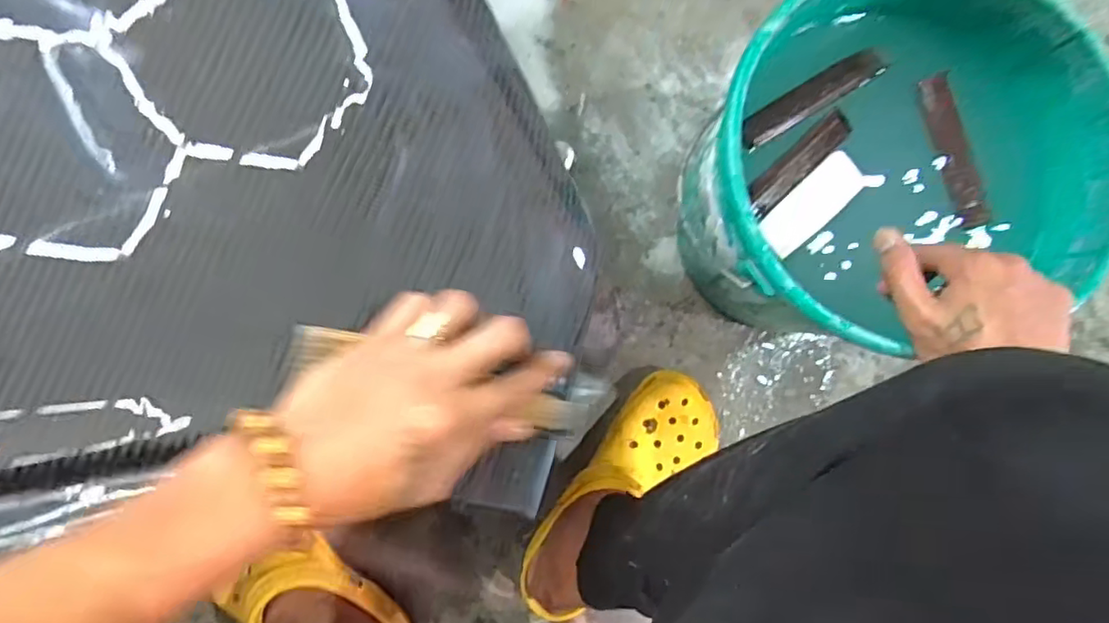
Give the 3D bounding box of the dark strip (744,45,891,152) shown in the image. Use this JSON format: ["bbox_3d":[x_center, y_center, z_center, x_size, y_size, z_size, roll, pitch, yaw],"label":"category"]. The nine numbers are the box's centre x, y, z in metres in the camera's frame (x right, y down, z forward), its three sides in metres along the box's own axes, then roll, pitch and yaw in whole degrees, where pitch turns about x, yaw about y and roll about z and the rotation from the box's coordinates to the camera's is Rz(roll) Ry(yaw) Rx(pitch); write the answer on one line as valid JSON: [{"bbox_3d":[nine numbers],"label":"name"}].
[{"bbox_3d":[0.197,-0.164,0.480,0.122,0.007,0.024,-31,88,-3],"label":"dark strip"}]

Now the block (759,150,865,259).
[{"bbox_3d":[0.190,-0.079,0.464,0.085,0.012,0.034,-44,89,-4],"label":"block"}]

